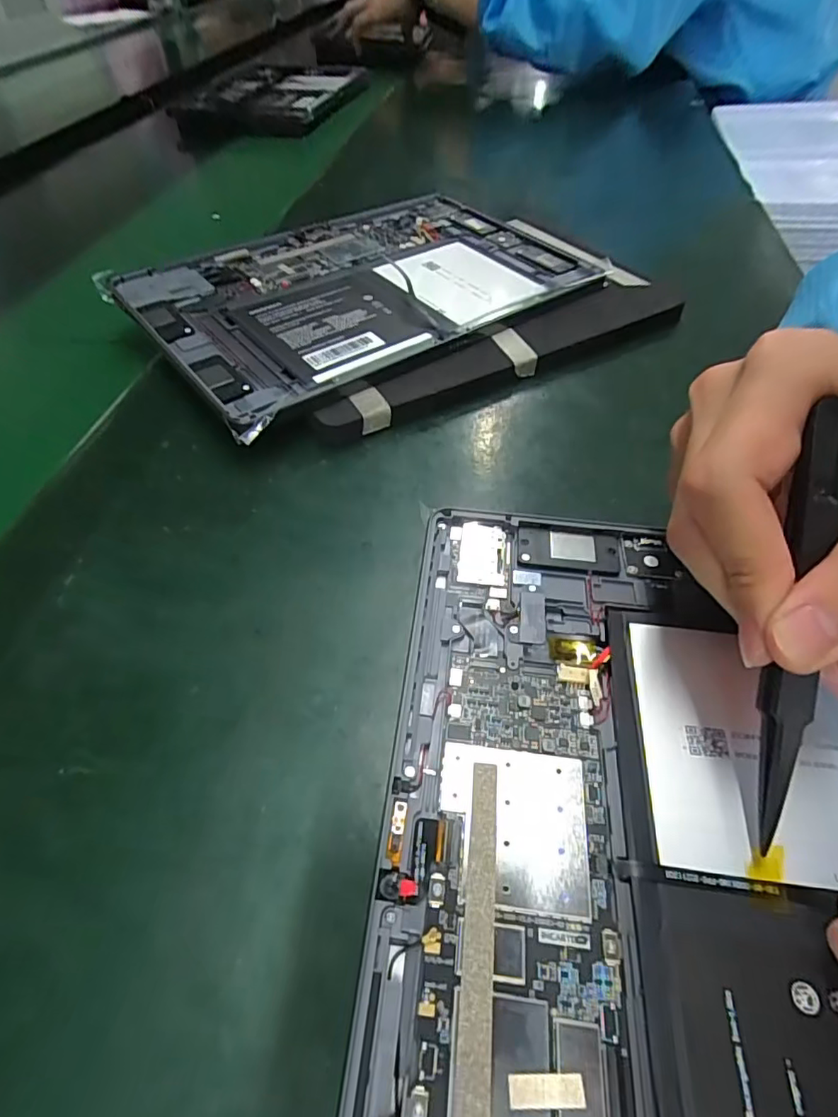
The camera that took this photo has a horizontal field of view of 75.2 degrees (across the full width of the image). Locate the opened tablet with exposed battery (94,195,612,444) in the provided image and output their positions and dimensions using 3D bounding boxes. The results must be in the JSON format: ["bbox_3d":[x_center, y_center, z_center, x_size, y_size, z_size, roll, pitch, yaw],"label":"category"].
[{"bbox_3d":[-0.032,-0.170,0.335,0.260,0.022,0.175,-32,56,-23],"label":"opened tablet with exposed battery"}]

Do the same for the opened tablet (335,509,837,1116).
[{"bbox_3d":[0.070,0.088,0.127,0.163,0.014,0.250,5,53,5],"label":"opened tablet"}]

